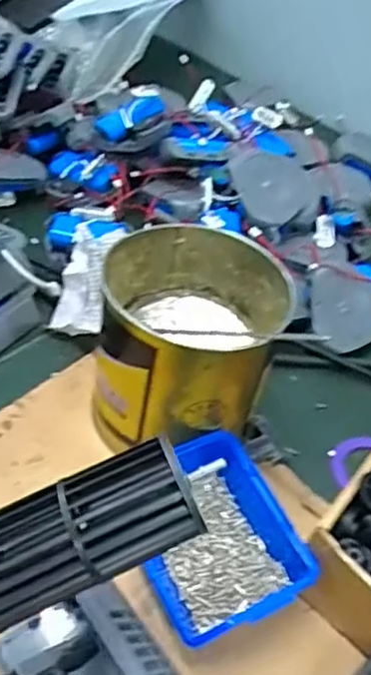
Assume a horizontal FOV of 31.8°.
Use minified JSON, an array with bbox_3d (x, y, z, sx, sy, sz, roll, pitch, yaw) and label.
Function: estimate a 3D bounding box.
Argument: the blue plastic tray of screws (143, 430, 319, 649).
[{"bbox_3d":[0.017,0.125,0.400,0.086,0.048,0.111,-20,54,-20],"label":"blue plastic tray of screws"}]

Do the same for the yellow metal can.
[{"bbox_3d":[0.001,0.001,0.450,0.121,0.117,0.118,5,46,-6],"label":"yellow metal can"}]

